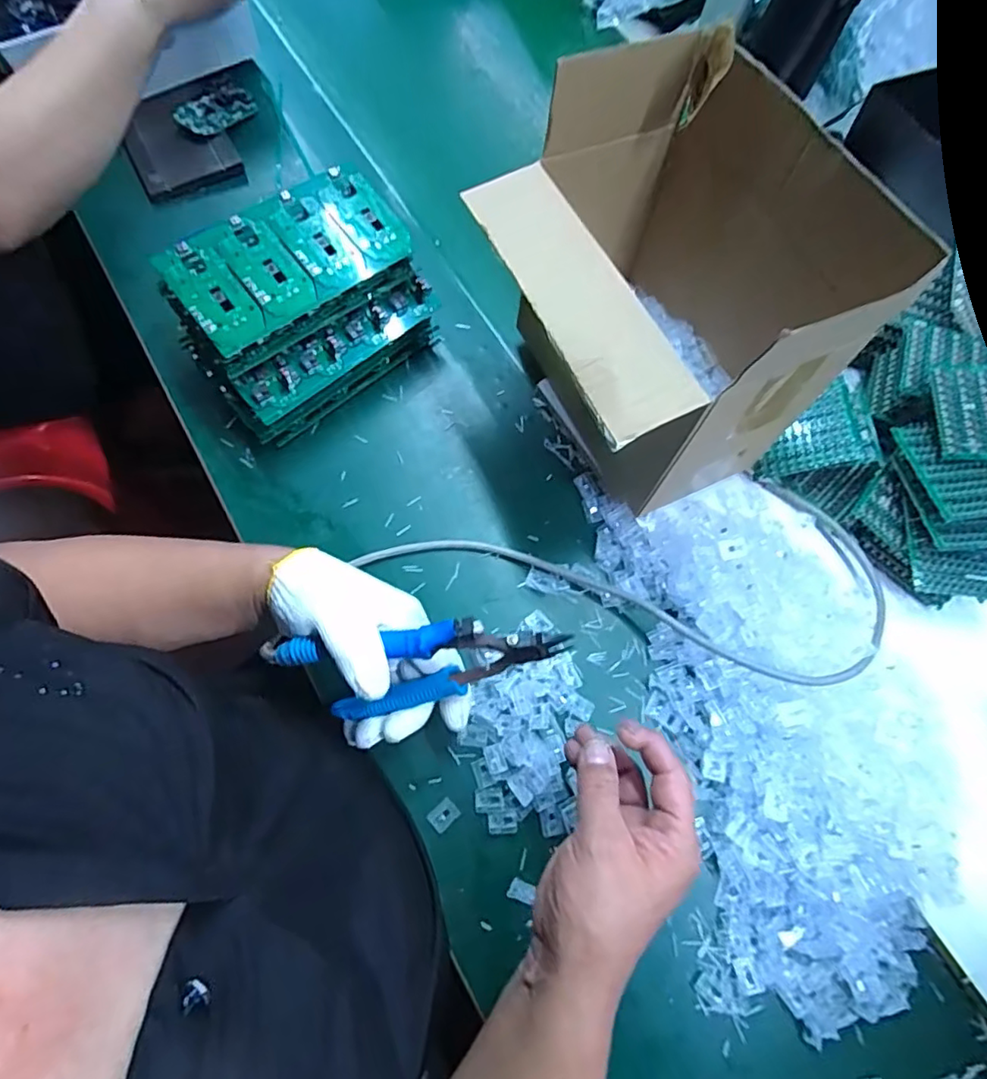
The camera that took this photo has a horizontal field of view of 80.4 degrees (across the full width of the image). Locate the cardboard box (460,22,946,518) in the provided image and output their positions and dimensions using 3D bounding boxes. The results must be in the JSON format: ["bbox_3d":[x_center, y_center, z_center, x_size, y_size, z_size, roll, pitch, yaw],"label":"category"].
[{"bbox_3d":[0.111,-0.167,0.446,0.200,0.226,0.238,-23,74,-11],"label":"cardboard box"}]

